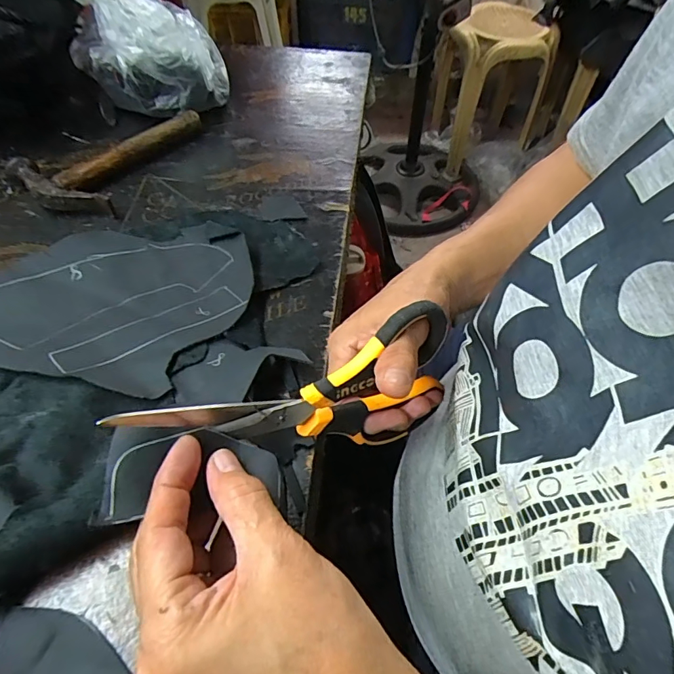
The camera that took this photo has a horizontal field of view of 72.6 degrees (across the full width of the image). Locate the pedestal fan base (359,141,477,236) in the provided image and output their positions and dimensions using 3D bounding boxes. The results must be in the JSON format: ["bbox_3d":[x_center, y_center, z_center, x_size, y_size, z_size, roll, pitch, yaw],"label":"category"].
[{"bbox_3d":[0.301,-0.552,1.608,0.373,0.089,0.437,-13,66,-7],"label":"pedestal fan base"}]

